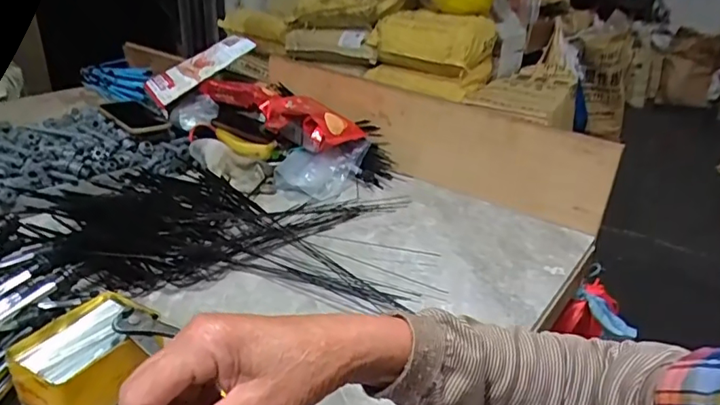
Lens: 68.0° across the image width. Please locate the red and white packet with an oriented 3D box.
[{"bbox_3d":[-0.309,-0.260,1.039,0.213,0.032,0.090,-34,40,-11],"label":"red and white packet"}]

